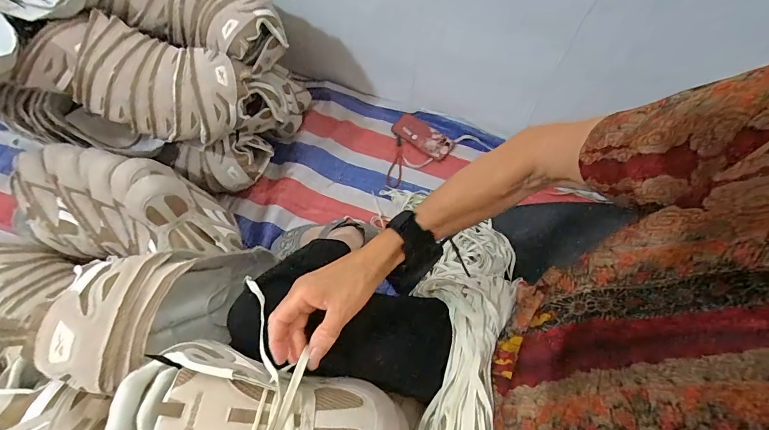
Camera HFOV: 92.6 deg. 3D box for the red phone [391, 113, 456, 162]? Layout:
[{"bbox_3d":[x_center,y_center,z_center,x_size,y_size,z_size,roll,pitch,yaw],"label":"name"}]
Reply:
[{"bbox_3d":[0.103,-0.210,0.966,0.168,0.015,0.079,38,67,15],"label":"red phone"}]

